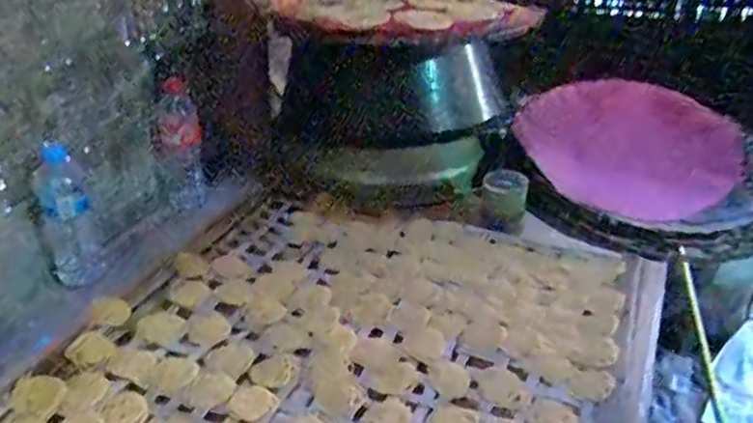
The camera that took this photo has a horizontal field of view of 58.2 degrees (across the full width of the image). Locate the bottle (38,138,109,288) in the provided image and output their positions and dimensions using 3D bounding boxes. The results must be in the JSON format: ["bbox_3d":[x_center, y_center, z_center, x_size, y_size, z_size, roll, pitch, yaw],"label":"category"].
[{"bbox_3d":[-0.466,0.006,1.025,0.076,0.200,0.074,-14,33,-23],"label":"bottle"}]

